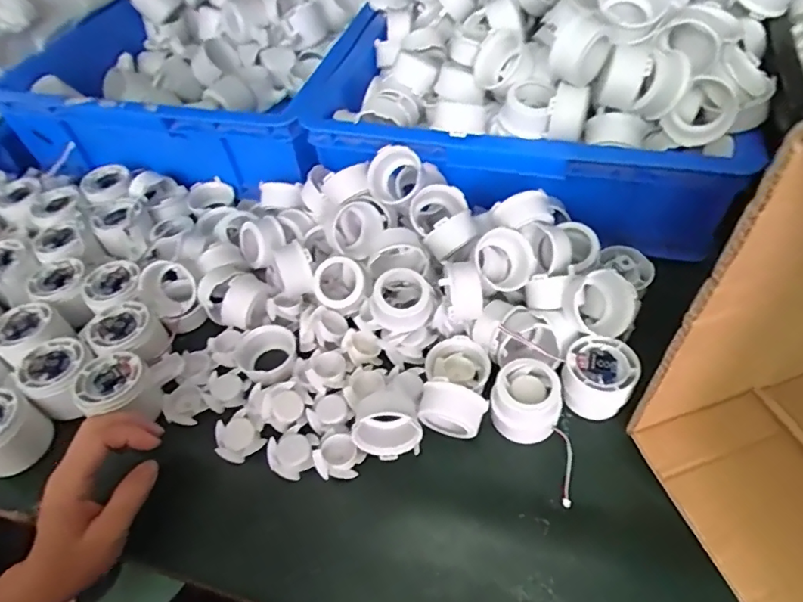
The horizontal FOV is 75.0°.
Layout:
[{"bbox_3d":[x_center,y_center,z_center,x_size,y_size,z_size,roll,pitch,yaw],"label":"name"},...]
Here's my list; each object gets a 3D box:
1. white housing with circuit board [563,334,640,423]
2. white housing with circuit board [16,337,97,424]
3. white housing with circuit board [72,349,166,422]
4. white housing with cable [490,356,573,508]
[{"bbox_3d":[0.159,0.064,0.426,0.051,0.051,0.052,-3,52,4],"label":"white housing with circuit board"},{"bbox_3d":[-0.297,0.068,0.462,0.059,0.043,0.060,-26,54,-14],"label":"white housing with circuit board"},{"bbox_3d":[-0.237,0.076,0.441,0.052,0.044,0.057,-28,54,-15],"label":"white housing with circuit board"},{"bbox_3d":[0.098,0.080,0.415,0.053,0.040,0.059,19,56,20],"label":"white housing with cable"}]

